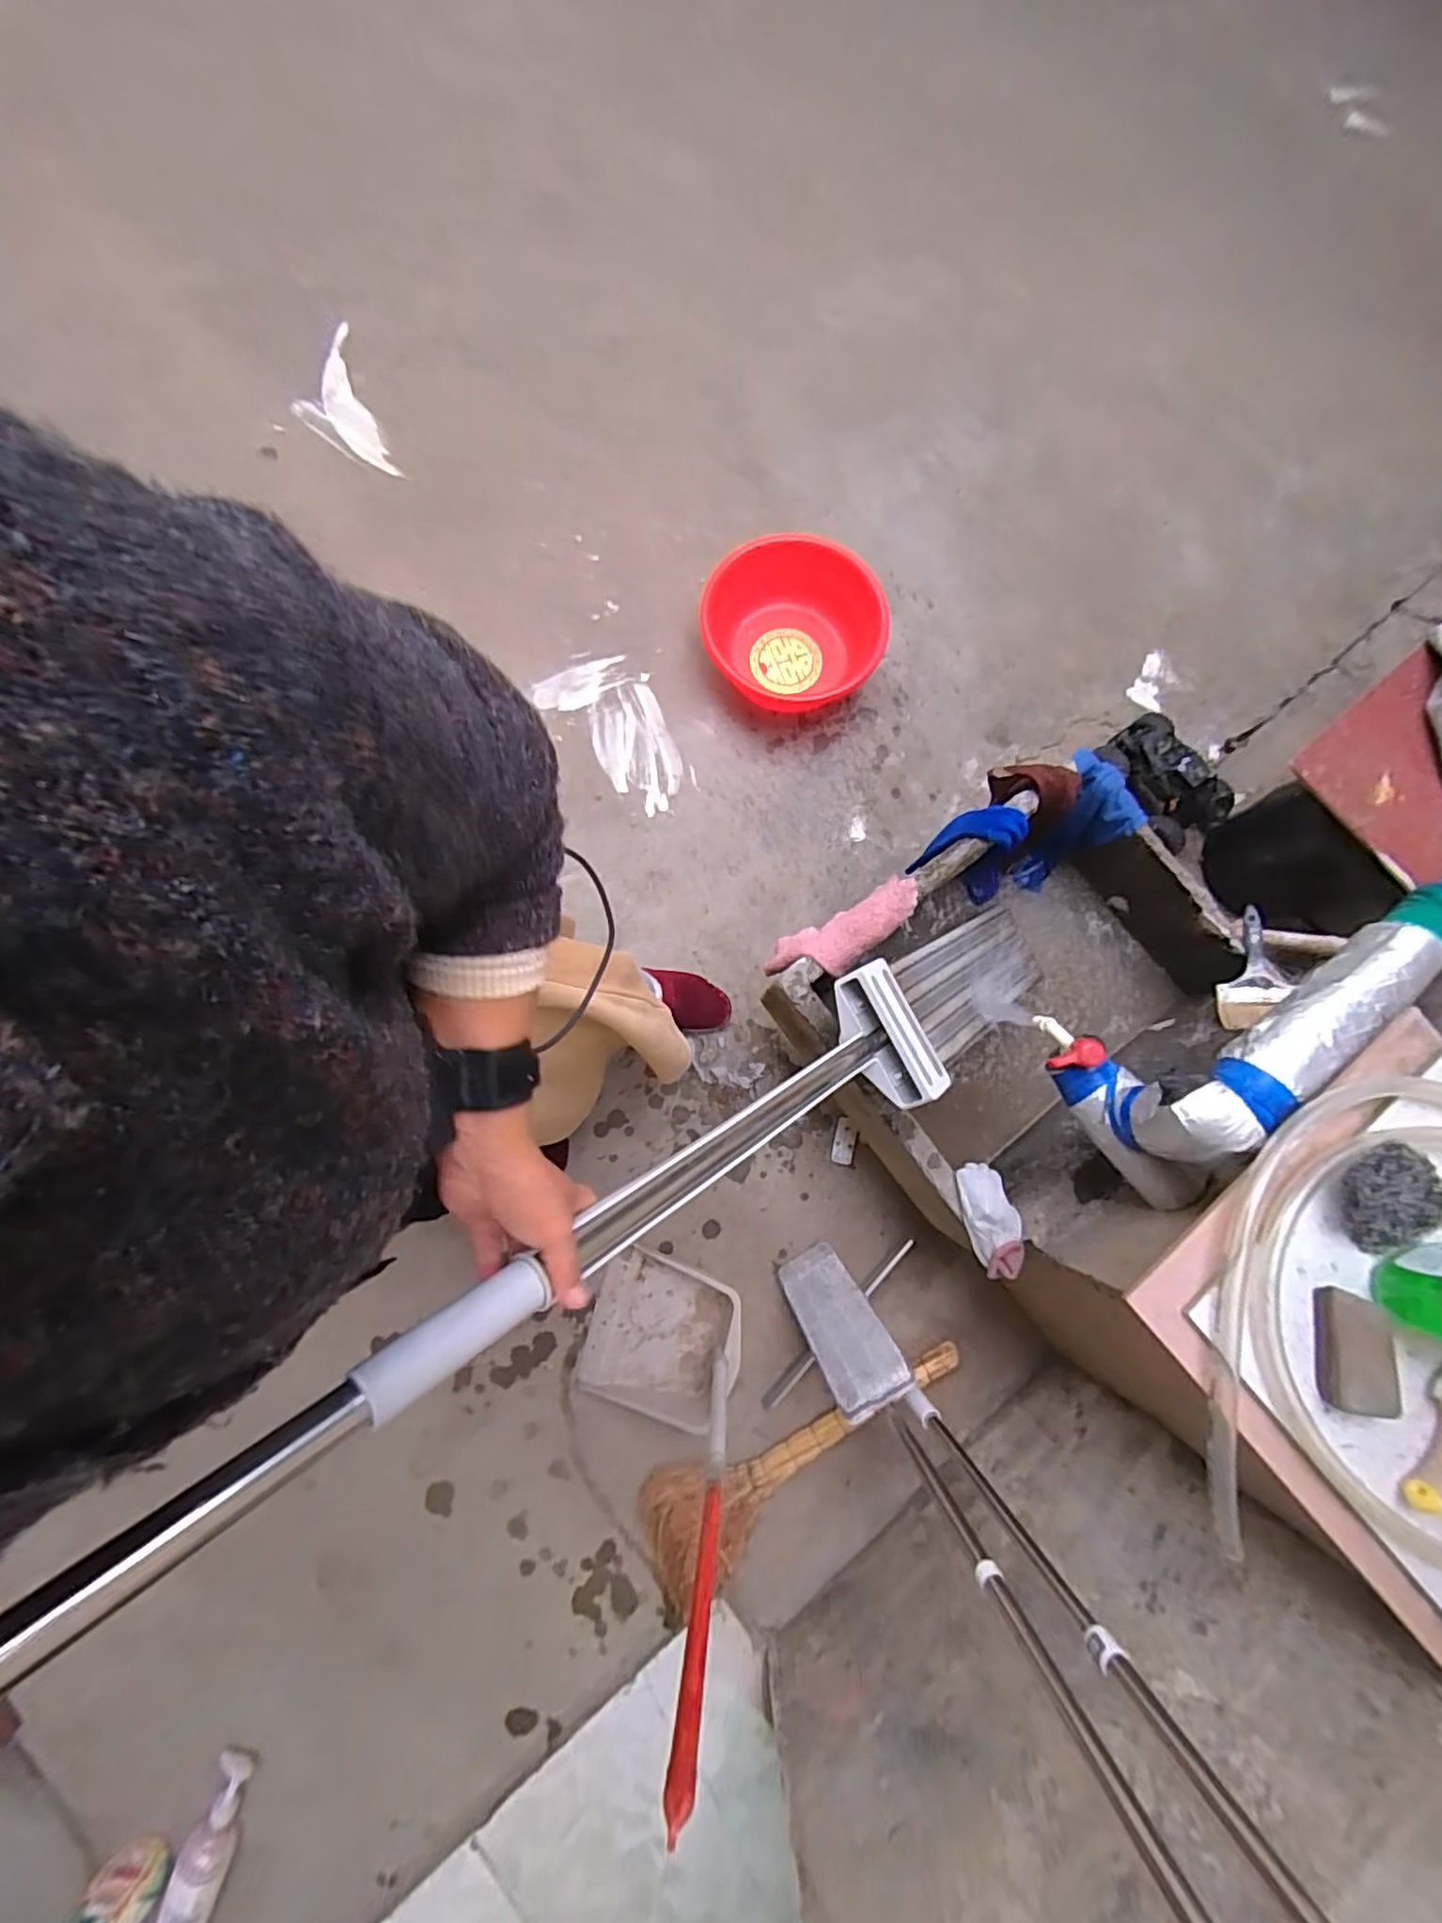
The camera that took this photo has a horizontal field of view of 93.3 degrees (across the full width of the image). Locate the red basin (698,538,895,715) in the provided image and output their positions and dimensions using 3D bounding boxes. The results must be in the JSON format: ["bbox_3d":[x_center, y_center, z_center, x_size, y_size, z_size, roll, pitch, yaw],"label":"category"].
[{"bbox_3d":[0.149,-0.696,1.407,0.357,0.154,0.307,26,80,5],"label":"red basin"}]

